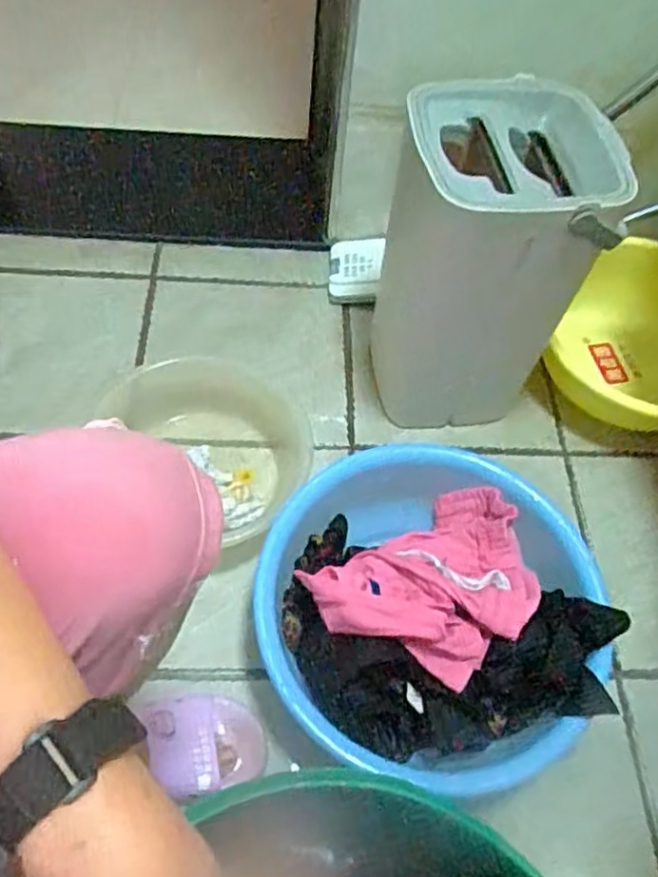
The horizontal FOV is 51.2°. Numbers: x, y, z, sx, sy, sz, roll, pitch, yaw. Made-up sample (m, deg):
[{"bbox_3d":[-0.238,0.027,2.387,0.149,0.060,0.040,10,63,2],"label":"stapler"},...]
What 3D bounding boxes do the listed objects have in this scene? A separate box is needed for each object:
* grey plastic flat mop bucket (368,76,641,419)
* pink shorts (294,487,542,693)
[{"bbox_3d":[0.173,-0.191,0.848,0.205,0.410,0.191,2,57,-4],"label":"grey plastic flat mop bucket"},{"bbox_3d":[0.119,0.161,0.744,0.252,0.091,0.177,-32,65,-23],"label":"pink shorts"}]

